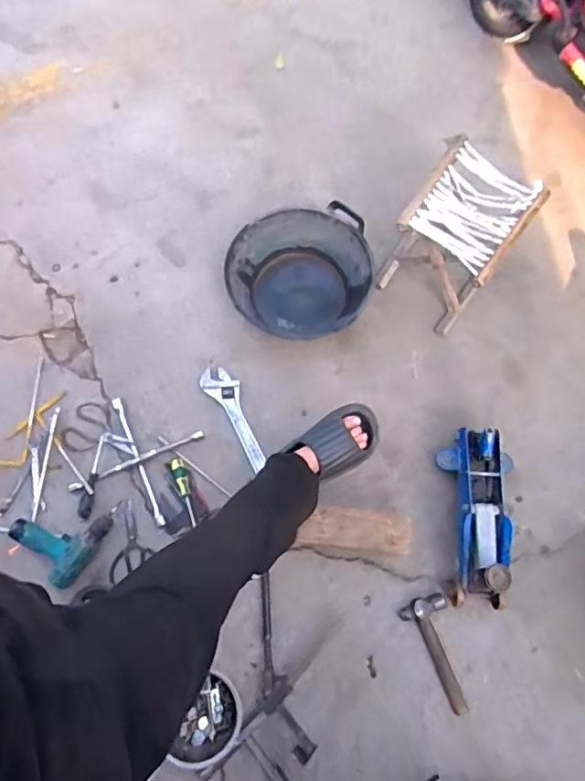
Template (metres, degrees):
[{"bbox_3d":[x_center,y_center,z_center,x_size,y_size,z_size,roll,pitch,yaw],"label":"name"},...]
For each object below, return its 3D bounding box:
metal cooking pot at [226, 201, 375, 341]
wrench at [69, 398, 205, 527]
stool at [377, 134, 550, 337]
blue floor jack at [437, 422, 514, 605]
[{"bbox_3d":[0.018,-0.306,1.437,0.358,0.133,0.332,1,72,-2],"label":"metal cooking pot"},{"bbox_3d":[-0.375,0.169,1.336,0.243,0.025,0.237,21,73,4],"label":"wrench"},{"bbox_3d":[0.412,-0.389,1.399,0.247,0.289,0.312,36,74,9],"label":"stool"},{"bbox_3d":[0.435,0.284,1.259,0.151,0.137,0.386,2,72,-2],"label":"blue floor jack"}]

